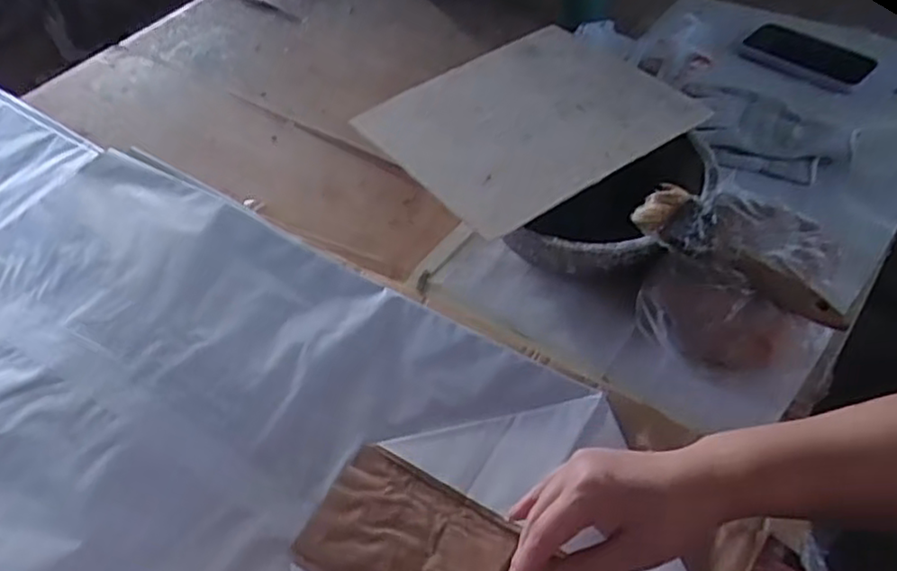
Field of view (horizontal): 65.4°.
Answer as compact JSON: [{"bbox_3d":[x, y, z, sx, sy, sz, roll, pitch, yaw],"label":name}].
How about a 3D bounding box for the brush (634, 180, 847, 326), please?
[{"bbox_3d":[0.230,-0.022,0.552,0.173,0.025,0.049,37,61,16],"label":"brush"}]

